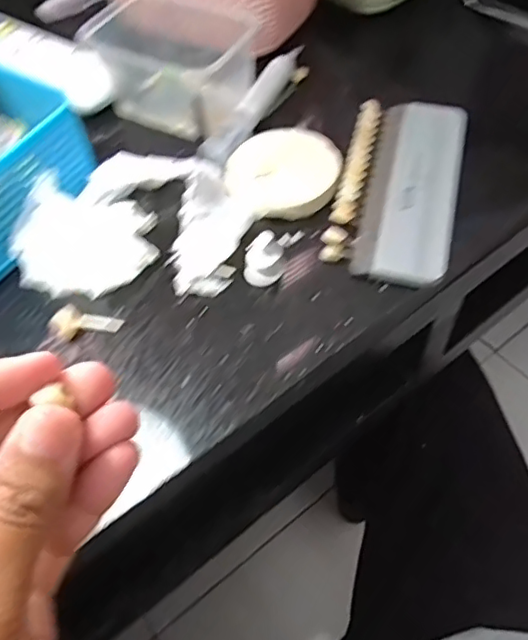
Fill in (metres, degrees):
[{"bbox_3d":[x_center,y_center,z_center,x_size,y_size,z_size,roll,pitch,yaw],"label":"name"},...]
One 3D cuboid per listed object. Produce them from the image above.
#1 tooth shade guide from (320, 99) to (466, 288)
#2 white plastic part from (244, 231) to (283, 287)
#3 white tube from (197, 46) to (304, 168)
[{"bbox_3d":[0.082,-0.084,0.356,0.068,0.009,0.147,13,59,9],"label":"tooth shade guide"},{"bbox_3d":[0.000,-0.033,0.318,0.021,0.025,0.017,0,58,1],"label":"white plastic part"},{"bbox_3d":[-0.003,-0.153,0.400,0.020,0.012,0.130,24,61,15],"label":"white tube"}]

